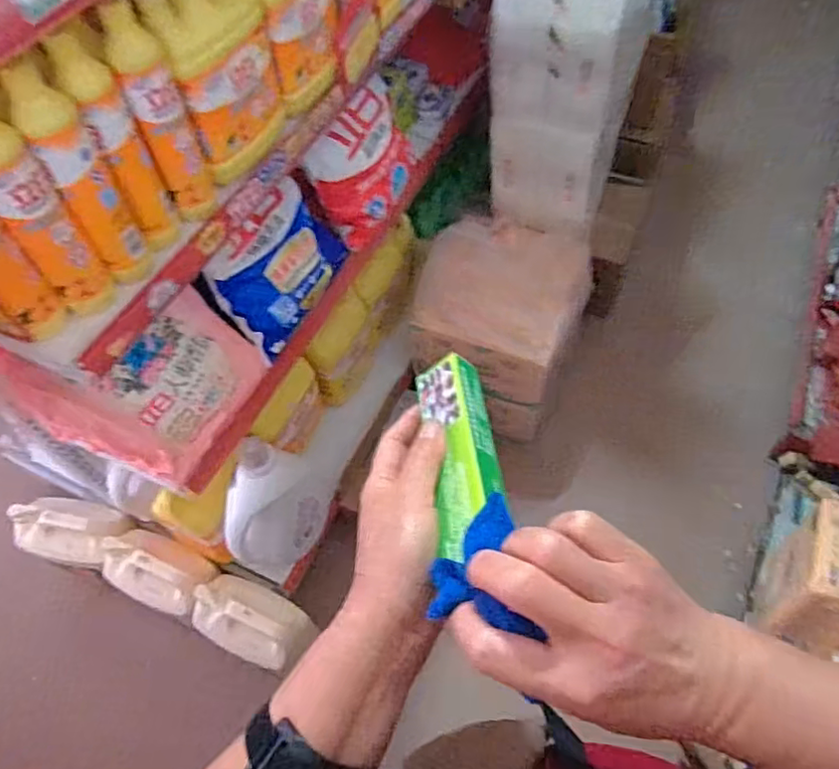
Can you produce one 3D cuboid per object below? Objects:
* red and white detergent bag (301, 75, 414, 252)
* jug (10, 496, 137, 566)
[{"bbox_3d":[-0.086,-0.400,1.115,0.092,0.199,0.258,20,60,13],"label":"red and white detergent bag"},{"bbox_3d":[-0.703,0.292,1.238,0.221,0.092,0.112,6,57,5],"label":"jug"}]

